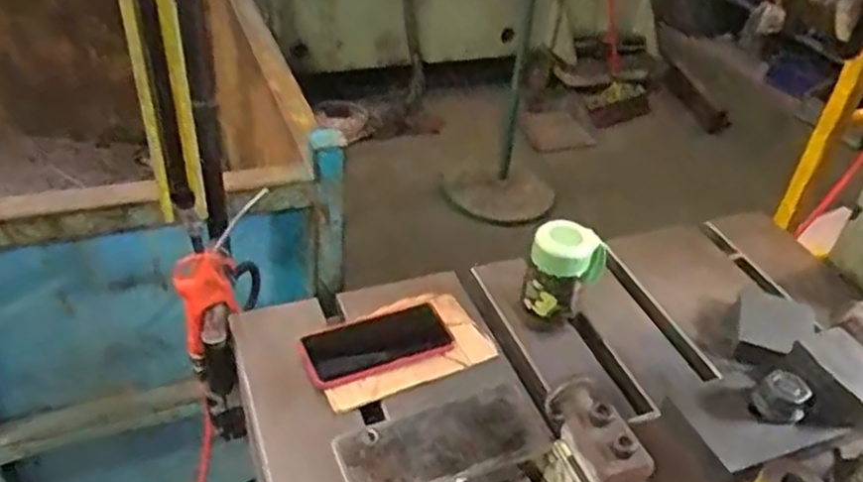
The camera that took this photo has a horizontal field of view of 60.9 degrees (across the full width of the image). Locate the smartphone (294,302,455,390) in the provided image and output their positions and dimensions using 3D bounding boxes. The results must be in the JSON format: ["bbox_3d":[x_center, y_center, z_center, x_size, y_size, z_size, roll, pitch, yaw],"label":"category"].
[{"bbox_3d":[-0.061,0.111,0.814,0.157,0.010,0.080,-13,42,-24],"label":"smartphone"}]

